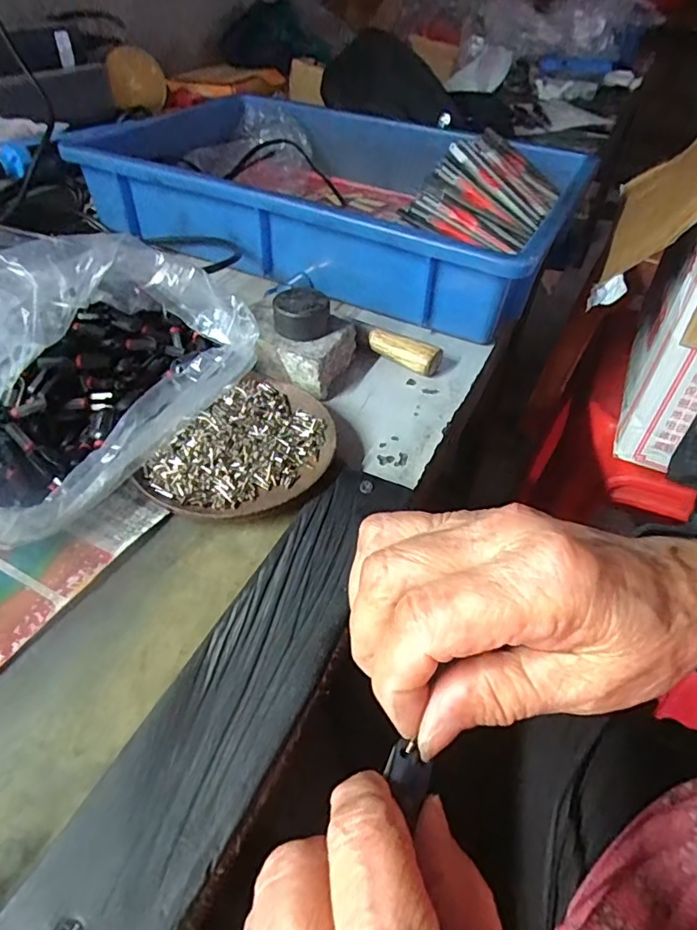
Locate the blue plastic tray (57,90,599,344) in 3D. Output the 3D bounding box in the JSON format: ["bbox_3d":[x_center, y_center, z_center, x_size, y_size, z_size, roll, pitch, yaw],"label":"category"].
[{"bbox_3d":[-0.006,-0.266,0.532,0.428,0.086,0.298,21,48,18],"label":"blue plastic tray"}]

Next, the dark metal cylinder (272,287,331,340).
[{"bbox_3d":[-0.033,-0.102,0.364,0.031,0.025,0.028,22,48,19],"label":"dark metal cylinder"}]

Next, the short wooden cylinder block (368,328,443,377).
[{"bbox_3d":[0.040,-0.083,0.392,0.052,0.019,0.018,25,49,21],"label":"short wooden cylinder block"}]

